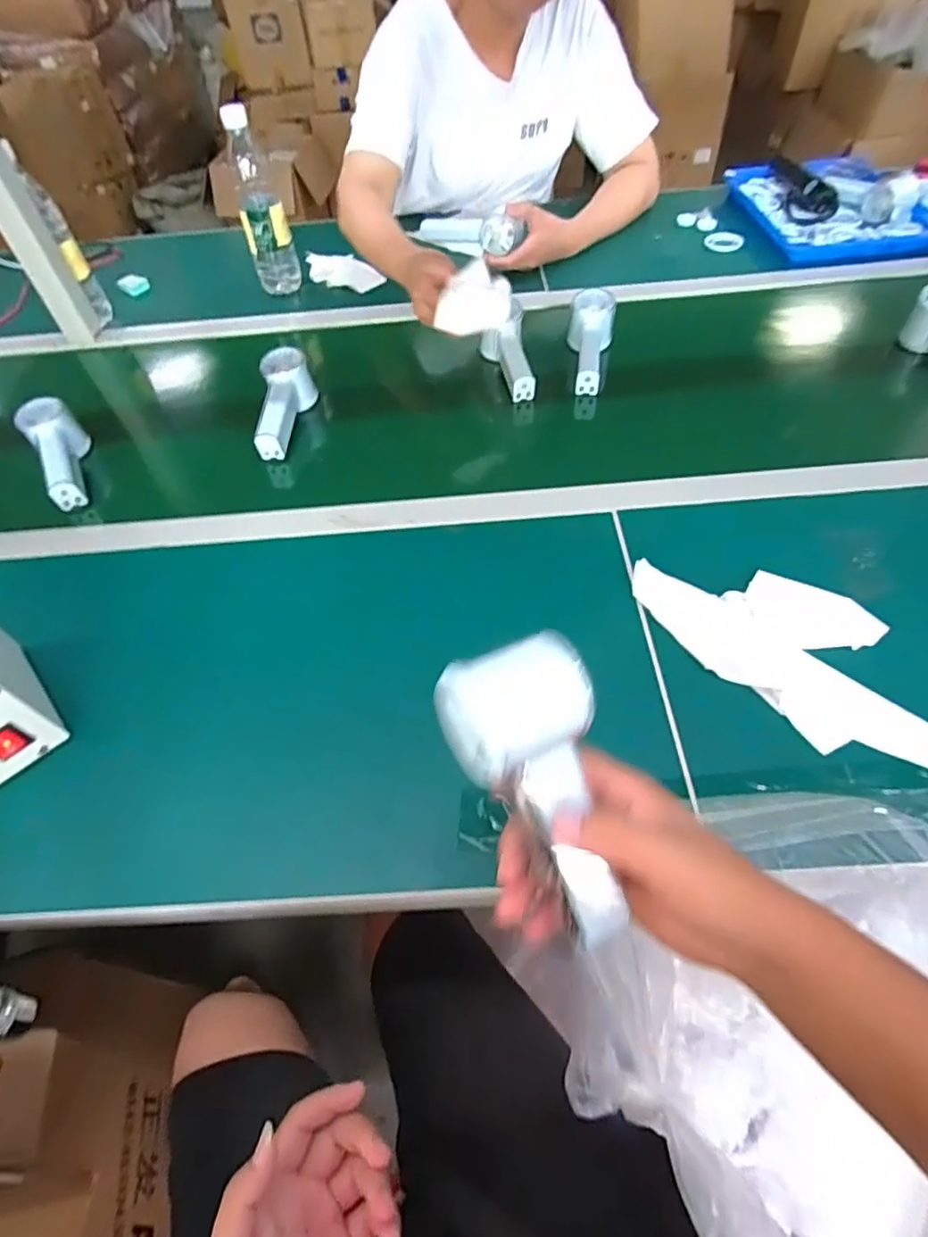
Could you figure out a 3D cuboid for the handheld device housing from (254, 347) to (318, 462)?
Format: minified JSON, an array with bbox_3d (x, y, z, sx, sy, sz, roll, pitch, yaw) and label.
[{"bbox_3d":[-0.219,-0.258,0.698,0.058,0.057,0.148,-3,53,2],"label":"handheld device housing"}]

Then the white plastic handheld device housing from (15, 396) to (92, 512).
[{"bbox_3d":[-0.460,-0.190,0.662,0.053,0.063,0.142,-28,56,-15],"label":"white plastic handheld device housing"}]

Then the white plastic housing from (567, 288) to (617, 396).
[{"bbox_3d":[0.161,-0.351,0.748,0.056,0.047,0.161,6,68,9],"label":"white plastic housing"}]

